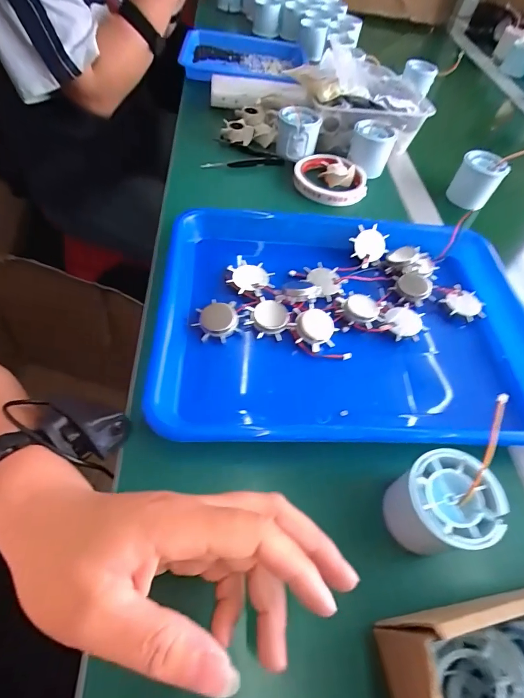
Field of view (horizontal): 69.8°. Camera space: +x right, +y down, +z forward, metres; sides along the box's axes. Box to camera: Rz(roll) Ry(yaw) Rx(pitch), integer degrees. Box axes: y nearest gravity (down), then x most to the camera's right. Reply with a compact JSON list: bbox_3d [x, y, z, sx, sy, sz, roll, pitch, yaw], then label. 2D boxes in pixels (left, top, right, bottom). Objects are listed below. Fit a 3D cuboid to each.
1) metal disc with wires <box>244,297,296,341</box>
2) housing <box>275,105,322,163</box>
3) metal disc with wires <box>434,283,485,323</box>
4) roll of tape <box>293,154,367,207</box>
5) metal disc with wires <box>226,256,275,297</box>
[{"bbox_3d":[0.008,-0.026,0.330,0.041,0.011,0.035,11,54,-1],"label":"metal disc with wires"},{"bbox_3d":[0.048,-0.285,0.494,0.054,0.039,0.053,6,55,-5],"label":"housing"},{"bbox_3d":[0.197,-0.045,0.368,0.041,0.007,0.041,4,55,-6],"label":"metal disc with wires"},{"bbox_3d":[0.086,-0.219,0.483,0.090,0.019,0.092,2,56,-4],"label":"roll of tape"},{"bbox_3d":[-0.011,-0.068,0.353,0.043,0.009,0.038,12,54,-1],"label":"metal disc with wires"}]

